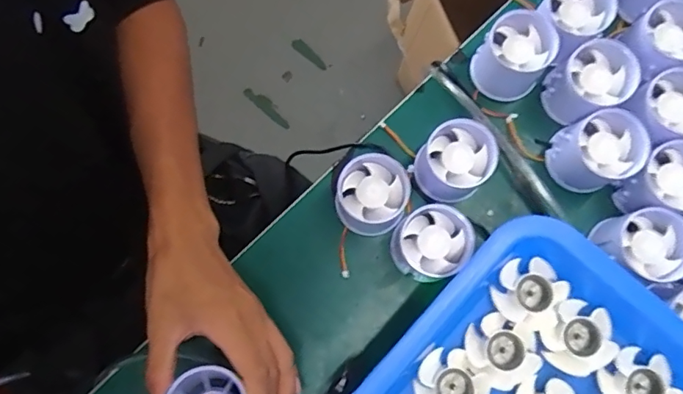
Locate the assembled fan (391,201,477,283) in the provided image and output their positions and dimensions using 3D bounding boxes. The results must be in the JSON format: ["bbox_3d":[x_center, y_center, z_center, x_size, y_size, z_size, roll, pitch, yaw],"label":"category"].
[{"bbox_3d":[0.066,0.035,0.374,0.053,0.050,0.051,0,79,1],"label":"assembled fan"}]

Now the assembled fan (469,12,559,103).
[{"bbox_3d":[0.139,-0.113,0.403,0.054,0.053,0.051,33,82,7],"label":"assembled fan"}]

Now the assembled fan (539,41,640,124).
[{"bbox_3d":[0.195,-0.089,0.395,0.056,0.052,0.048,-30,80,-4],"label":"assembled fan"}]

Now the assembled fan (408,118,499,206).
[{"bbox_3d":[0.087,-0.026,0.386,0.052,0.051,0.051,0,79,1],"label":"assembled fan"}]

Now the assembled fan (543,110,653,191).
[{"bbox_3d":[0.196,-0.034,0.384,0.054,0.053,0.051,0,79,1],"label":"assembled fan"}]

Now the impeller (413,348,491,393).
[{"bbox_3d":[0.066,0.118,0.304,0.040,0.015,0.043,0,79,1],"label":"impeller"}]

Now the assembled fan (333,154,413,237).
[{"bbox_3d":[0.023,0.000,0.385,0.053,0.049,0.054,0,79,1],"label":"assembled fan"}]

